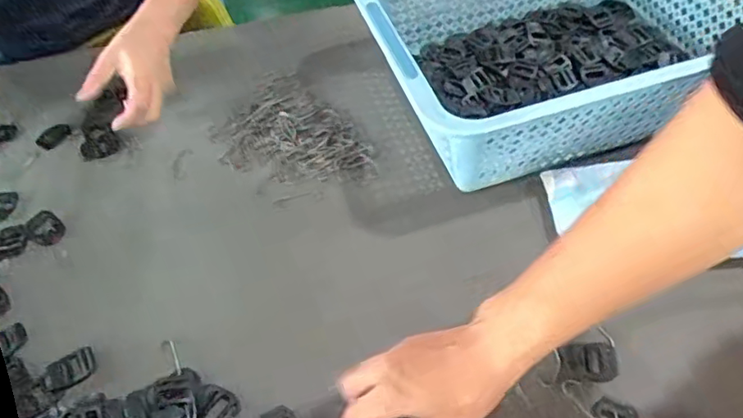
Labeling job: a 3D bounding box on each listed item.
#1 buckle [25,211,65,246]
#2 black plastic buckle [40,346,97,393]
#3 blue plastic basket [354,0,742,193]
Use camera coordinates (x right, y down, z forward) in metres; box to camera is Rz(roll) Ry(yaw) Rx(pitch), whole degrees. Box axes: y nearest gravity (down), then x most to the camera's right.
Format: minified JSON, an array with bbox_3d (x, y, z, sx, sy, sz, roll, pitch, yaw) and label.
[{"bbox_3d":[-0.323,0.018,0.564,0.030,0.004,0.044,-34,56,-19],"label":"buckle"},{"bbox_3d":[-0.247,0.132,0.464,0.042,0.004,0.027,-31,56,-17],"label":"black plastic buckle"},{"bbox_3d":[0.194,-0.180,0.596,0.377,0.113,0.280,-18,53,-8],"label":"blue plastic basket"}]

